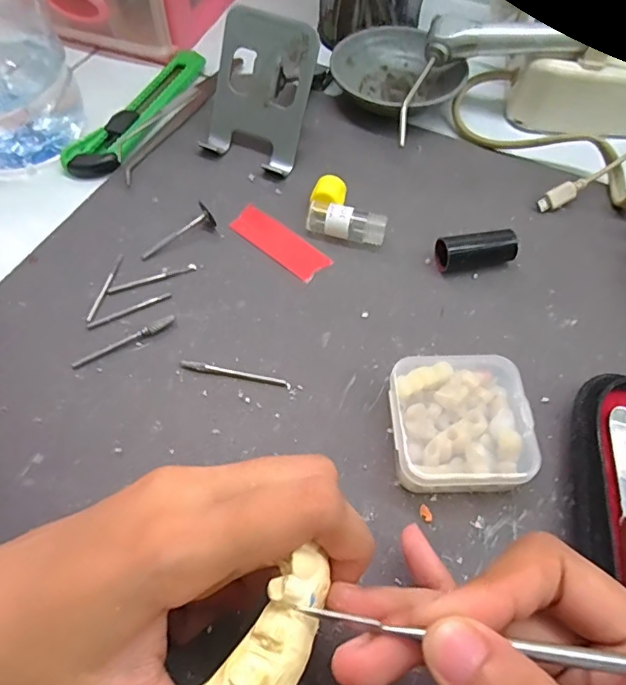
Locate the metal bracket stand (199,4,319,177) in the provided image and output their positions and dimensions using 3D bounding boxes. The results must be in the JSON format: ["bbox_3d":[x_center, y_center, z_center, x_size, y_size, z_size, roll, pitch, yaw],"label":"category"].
[{"bbox_3d":[-0.032,-0.146,0.296,0.060,0.067,0.044,21,61,12],"label":"metal bracket stand"}]

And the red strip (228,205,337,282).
[{"bbox_3d":[-0.019,-0.056,0.279,0.059,0.004,0.022,37,65,20],"label":"red strip"}]

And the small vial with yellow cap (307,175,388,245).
[{"bbox_3d":[0.020,-0.072,0.282,0.043,0.017,0.033,11,59,7],"label":"small vial with yellow cap"}]

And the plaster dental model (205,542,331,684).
[{"bbox_3d":[-0.009,0.078,0.132,0.018,0.011,0.046,30,65,17],"label":"plaster dental model"}]

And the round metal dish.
[{"bbox_3d":[0.060,-0.181,0.343,0.077,0.027,0.083,0,59,0],"label":"round metal dish"}]

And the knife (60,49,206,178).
[{"bbox_3d":[-0.111,-0.157,0.336,0.031,0.008,0.138,23,61,13],"label":"knife"}]

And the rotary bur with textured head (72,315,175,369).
[{"bbox_3d":[-0.090,-0.001,0.244,0.050,0.004,0.004,-26,62,-15],"label":"rotary bur with textured head"}]

